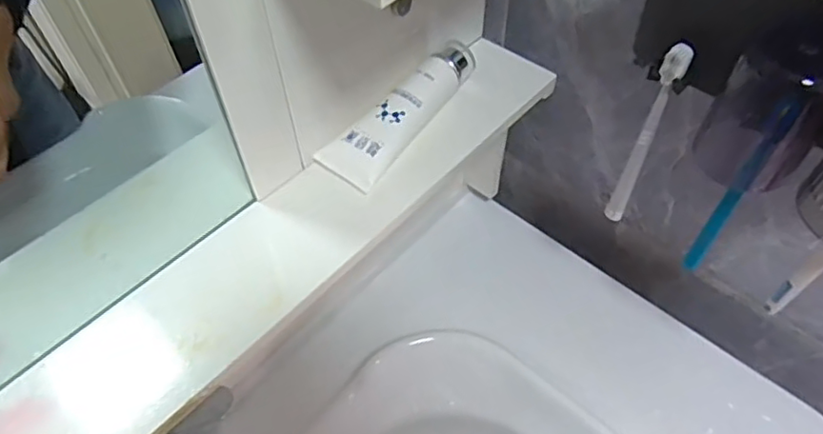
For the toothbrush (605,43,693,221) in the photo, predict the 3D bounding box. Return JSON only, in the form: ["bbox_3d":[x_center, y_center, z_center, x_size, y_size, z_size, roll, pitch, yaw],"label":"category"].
[{"bbox_3d":[0.185,-0.056,0.485,0.015,0.192,0.014,27,58,20],"label":"toothbrush"}]

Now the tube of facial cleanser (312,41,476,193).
[{"bbox_3d":[-0.007,-0.095,0.517,0.054,0.038,0.163,32,60,22],"label":"tube of facial cleanser"}]

